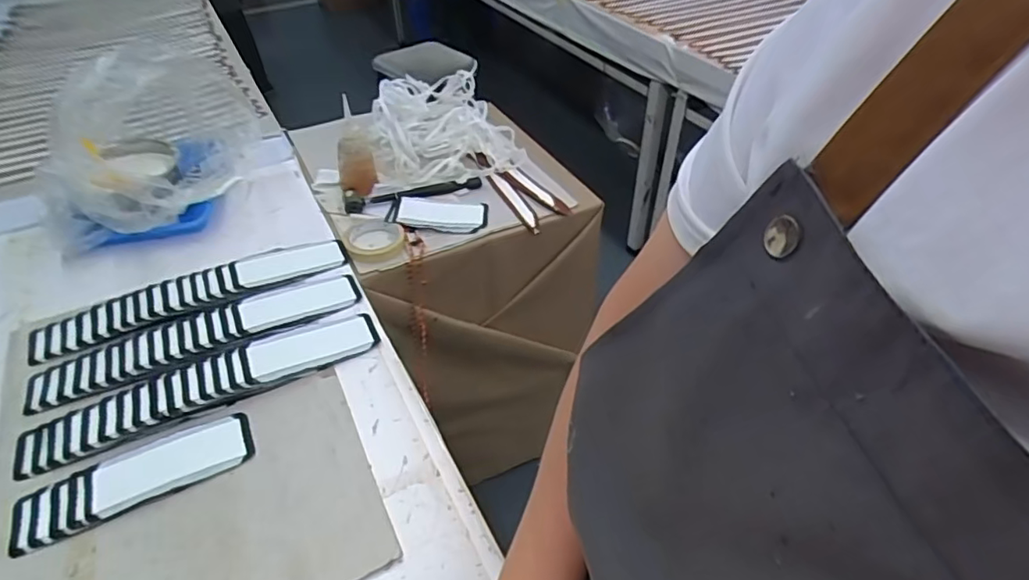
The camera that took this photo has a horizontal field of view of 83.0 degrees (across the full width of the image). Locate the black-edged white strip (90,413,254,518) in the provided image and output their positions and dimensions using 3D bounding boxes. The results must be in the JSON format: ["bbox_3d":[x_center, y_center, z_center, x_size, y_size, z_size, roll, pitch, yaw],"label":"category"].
[{"bbox_3d":[-0.373,0.188,0.635,0.159,0.006,0.072,-20,46,-17],"label":"black-edged white strip"}]

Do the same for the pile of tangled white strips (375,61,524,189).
[{"bbox_3d":[-0.144,-0.316,1.115,0.256,0.121,0.270,-16,44,-13],"label":"pile of tangled white strips"}]

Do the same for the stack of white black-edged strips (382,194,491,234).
[{"bbox_3d":[-0.132,-0.132,0.989,0.168,0.017,0.083,1,43,4],"label":"stack of white black-edged strips"}]

